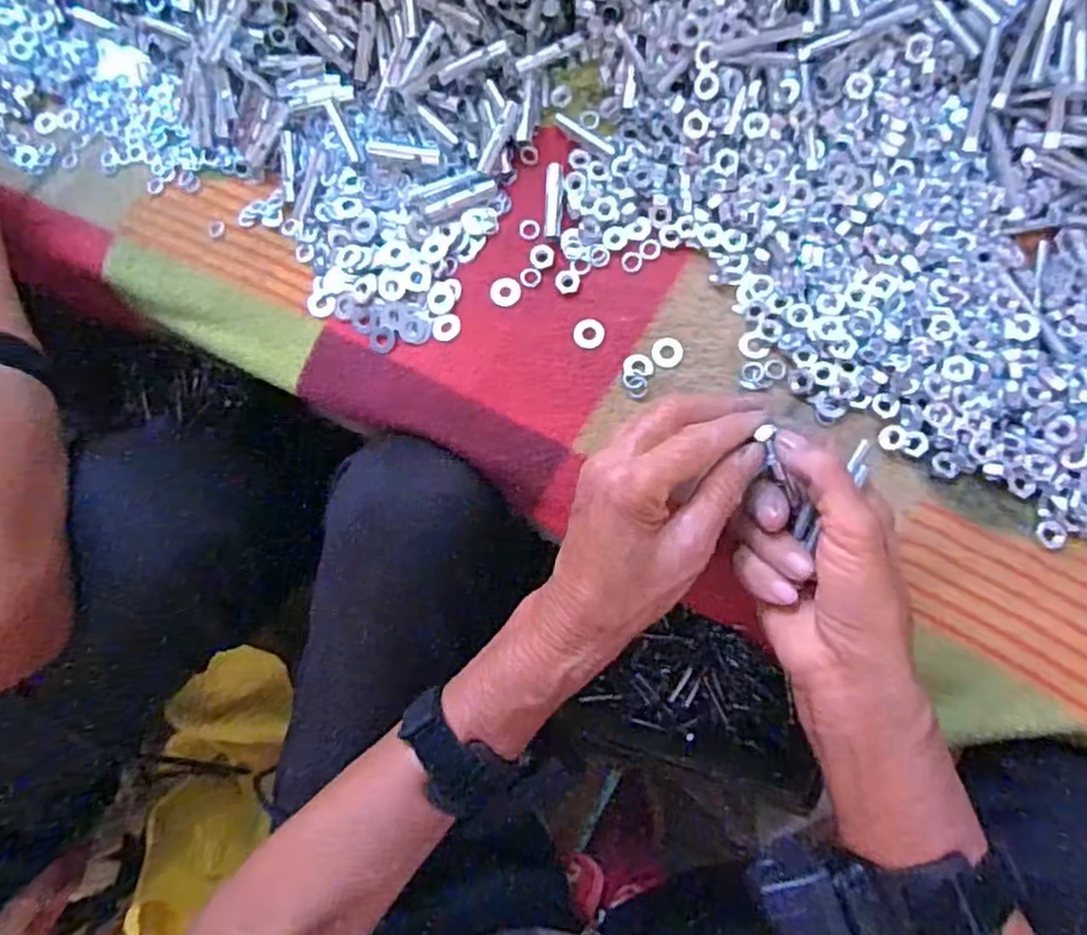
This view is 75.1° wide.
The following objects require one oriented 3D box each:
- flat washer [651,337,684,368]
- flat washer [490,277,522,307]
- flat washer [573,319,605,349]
[{"bbox_3d":[0.070,-0.065,0.399,0.017,0.004,0.017,4,82,10],"label":"flat washer"},{"bbox_3d":[-0.023,-0.104,0.420,0.019,0.004,0.017,40,90,12],"label":"flat washer"},{"bbox_3d":[0.026,-0.077,0.407,0.018,0.004,0.018,-1,81,6],"label":"flat washer"}]

